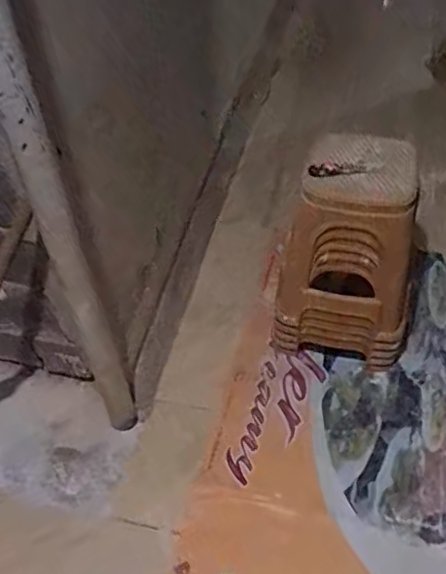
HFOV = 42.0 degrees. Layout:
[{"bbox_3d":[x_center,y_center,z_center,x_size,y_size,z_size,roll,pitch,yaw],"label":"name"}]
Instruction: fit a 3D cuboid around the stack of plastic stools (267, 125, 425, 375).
[{"bbox_3d":[0.354,-0.125,1.668,0.365,0.668,0.300,6,36,8],"label":"stack of plastic stools"}]

